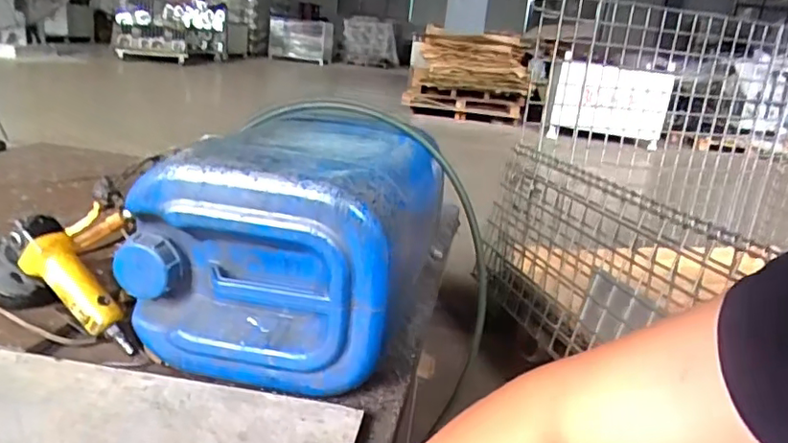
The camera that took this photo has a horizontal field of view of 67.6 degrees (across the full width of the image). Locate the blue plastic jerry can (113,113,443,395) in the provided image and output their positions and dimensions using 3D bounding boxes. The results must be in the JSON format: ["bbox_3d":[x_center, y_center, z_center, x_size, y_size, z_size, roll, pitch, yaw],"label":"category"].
[{"bbox_3d":[-0.107,0.008,0.743,0.276,0.223,0.360,9,18,10],"label":"blue plastic jerry can"}]

